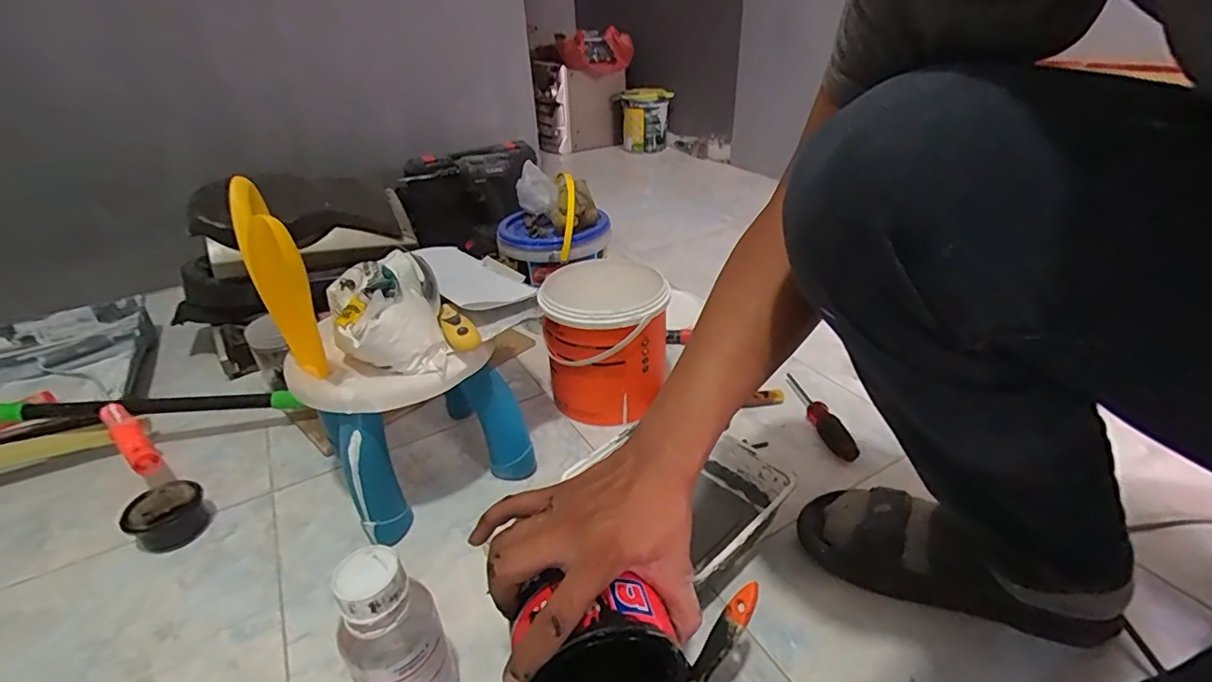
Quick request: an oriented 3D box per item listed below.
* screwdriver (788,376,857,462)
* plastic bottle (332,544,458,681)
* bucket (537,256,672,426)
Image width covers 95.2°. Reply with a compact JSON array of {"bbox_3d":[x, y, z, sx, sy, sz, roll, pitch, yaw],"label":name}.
[{"bbox_3d":[0.302,0.107,0.780,0.032,0.032,0.162,-6,31,-5],"label":"screwdriver"},{"bbox_3d":[-0.169,0.247,0.449,0.070,0.173,0.054,-22,36,-28],"label":"plastic bottle"},{"bbox_3d":[-0.002,0.007,0.814,0.161,0.193,0.157,-5,31,-3],"label":"bucket"}]

